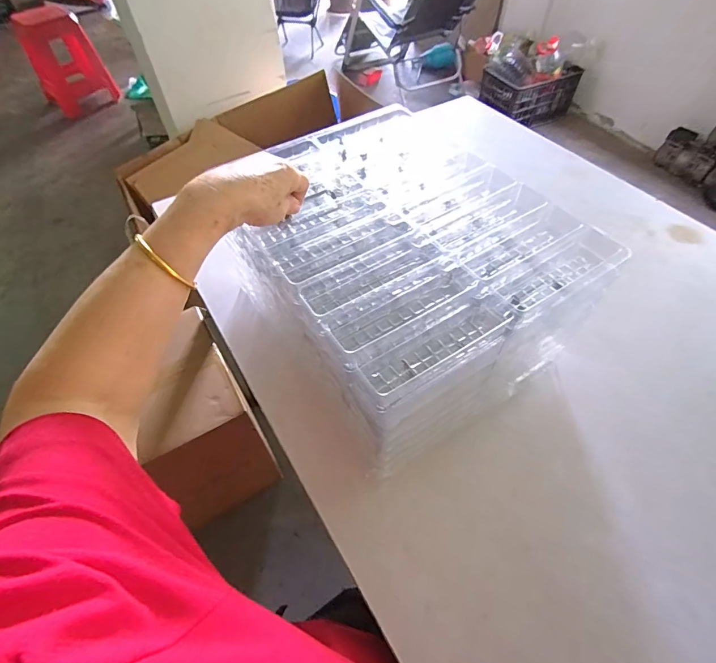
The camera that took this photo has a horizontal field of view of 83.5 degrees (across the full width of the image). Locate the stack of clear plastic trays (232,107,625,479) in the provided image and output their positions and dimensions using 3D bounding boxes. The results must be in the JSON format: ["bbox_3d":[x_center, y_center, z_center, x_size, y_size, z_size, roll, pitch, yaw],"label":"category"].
[{"bbox_3d":[0.059,-0.093,0.574,0.315,0.194,0.419,-25,57,-16],"label":"stack of clear plastic trays"}]

